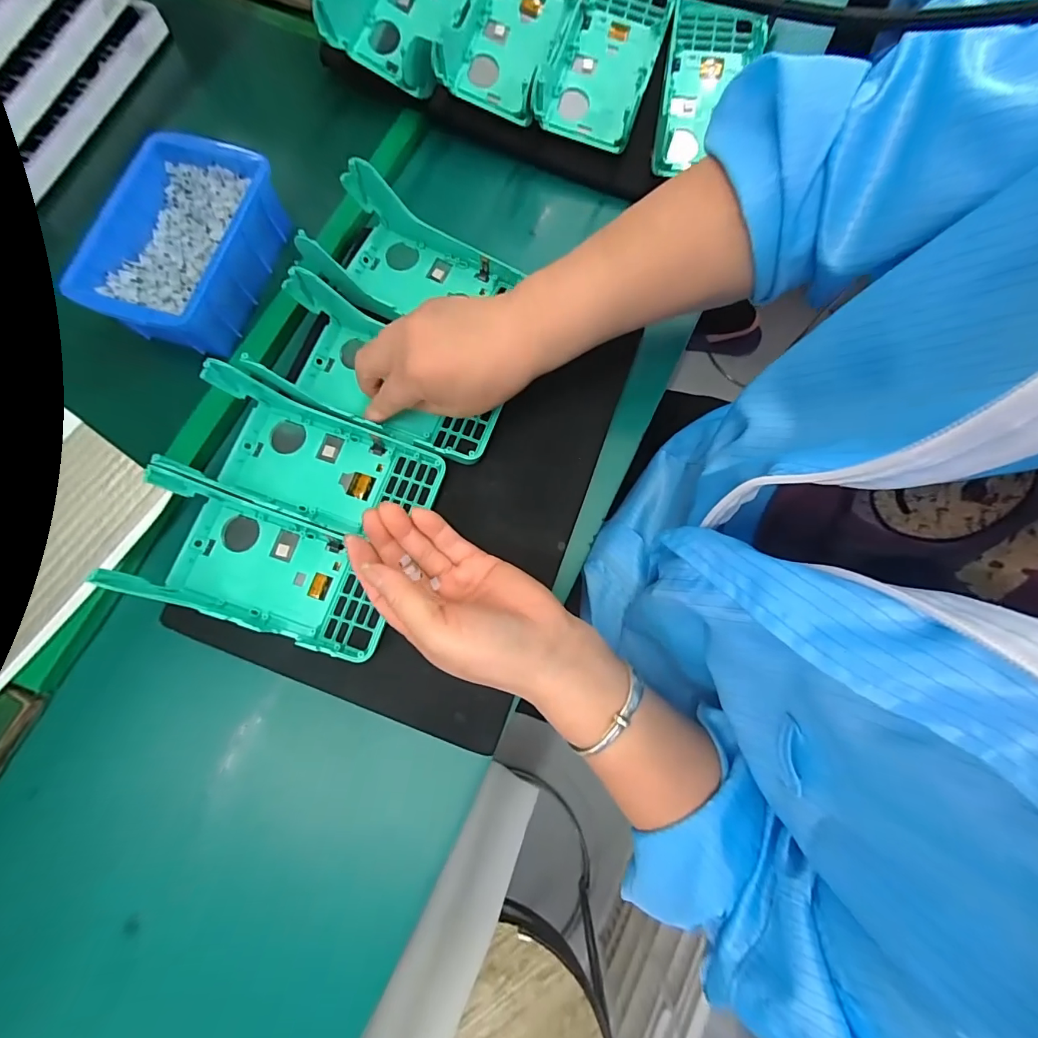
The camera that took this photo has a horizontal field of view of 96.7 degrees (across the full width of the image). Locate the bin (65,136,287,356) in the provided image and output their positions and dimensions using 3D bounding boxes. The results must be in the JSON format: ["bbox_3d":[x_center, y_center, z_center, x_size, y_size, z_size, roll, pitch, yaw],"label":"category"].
[{"bbox_3d":[-0.252,-0.202,0.349,0.106,0.054,0.151,20,78,4],"label":"bin"}]

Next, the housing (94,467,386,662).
[{"bbox_3d":[-0.170,0.033,0.307,0.168,0.038,0.079,17,77,3],"label":"housing"}]

